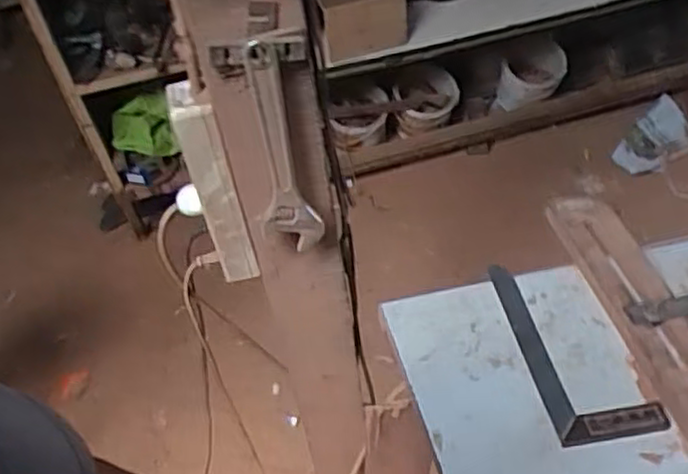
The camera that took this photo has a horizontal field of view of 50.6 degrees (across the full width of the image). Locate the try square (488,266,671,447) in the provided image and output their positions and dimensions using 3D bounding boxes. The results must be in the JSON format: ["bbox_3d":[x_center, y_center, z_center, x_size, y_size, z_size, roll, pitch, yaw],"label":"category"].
[{"bbox_3d":[0.257,0.118,0.824,0.115,0.013,0.243,-11,45,-3],"label":"try square"}]

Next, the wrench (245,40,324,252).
[{"bbox_3d":[-0.060,-0.078,0.694,0.054,0.244,0.017,-13,46,-6],"label":"wrench"}]

